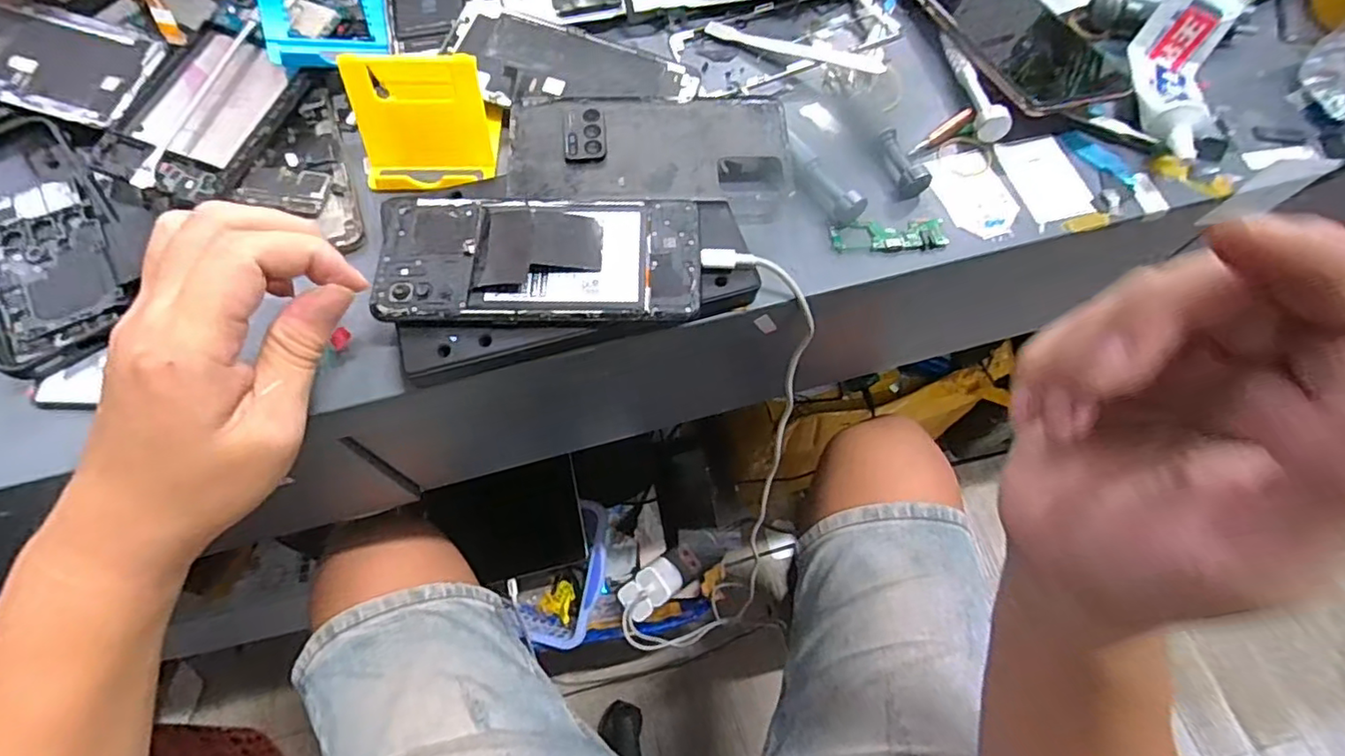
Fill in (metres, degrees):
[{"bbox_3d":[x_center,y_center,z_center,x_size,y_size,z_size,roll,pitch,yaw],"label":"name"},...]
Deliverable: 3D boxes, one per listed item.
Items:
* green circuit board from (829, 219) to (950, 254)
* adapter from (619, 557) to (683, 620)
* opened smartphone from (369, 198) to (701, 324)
[{"bbox_3d":[0.120,-0.079,0.342,0.064,0.009,0.021,-1,65,-1],"label":"green circuit board"},{"bbox_3d":[-0.023,0.244,0.716,0.073,0.032,0.044,-36,70,-16],"label":"adapter"},{"bbox_3d":[-0.067,-0.061,0.306,0.159,0.005,0.071,0,67,-1],"label":"opened smartphone"}]

